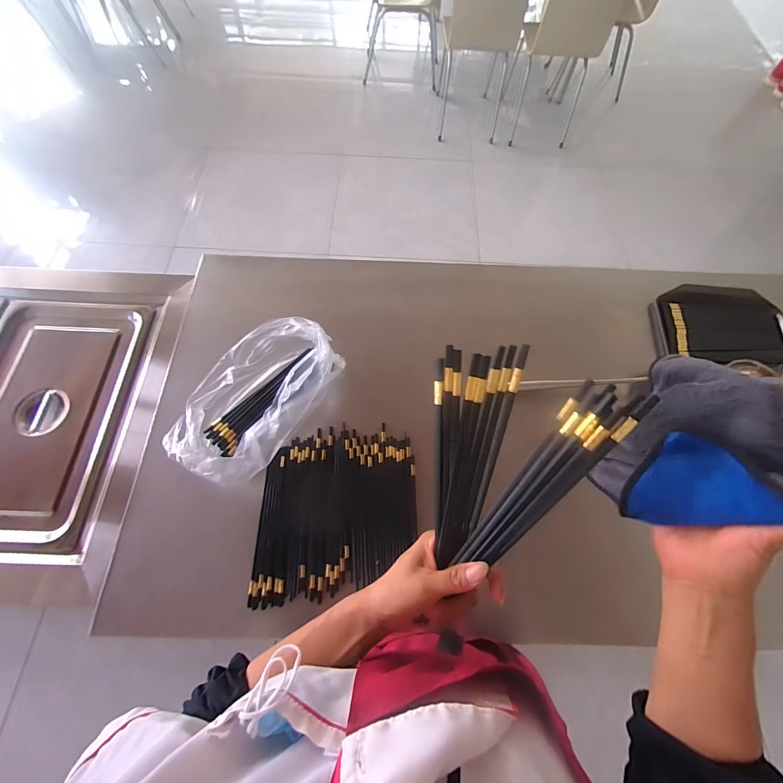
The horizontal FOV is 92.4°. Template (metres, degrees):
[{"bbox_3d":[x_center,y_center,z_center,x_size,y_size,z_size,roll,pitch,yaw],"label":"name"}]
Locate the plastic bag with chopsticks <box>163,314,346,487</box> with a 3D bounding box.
[{"bbox_3d":[-0.249,0.010,0.707,0.187,0.112,0.325,29,66,11],"label":"plastic bag with chopsticks"}]

